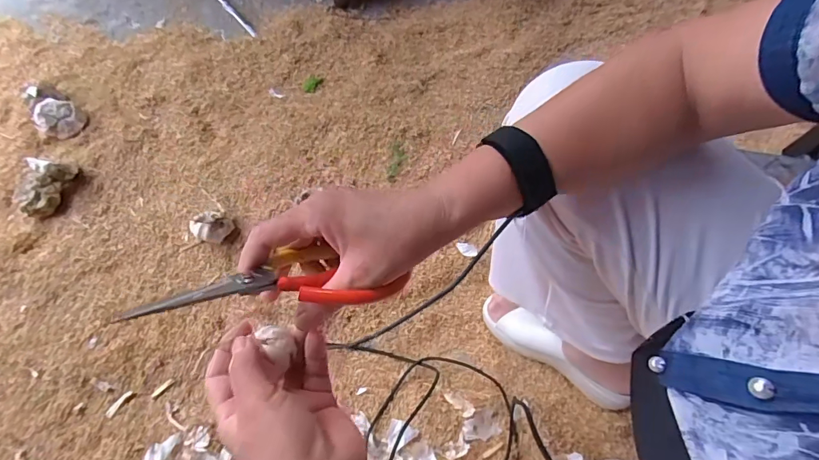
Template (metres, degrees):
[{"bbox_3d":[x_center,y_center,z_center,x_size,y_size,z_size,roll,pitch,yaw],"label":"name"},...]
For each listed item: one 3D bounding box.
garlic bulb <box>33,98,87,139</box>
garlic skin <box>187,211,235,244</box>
[{"bbox_3d":[-0.656,-0.207,0.815,0.072,0.045,0.068,-34,72,-15],"label":"garlic bulb"},{"bbox_3d":[-0.339,-0.004,0.749,0.063,0.050,0.051,20,68,7],"label":"garlic skin"}]

